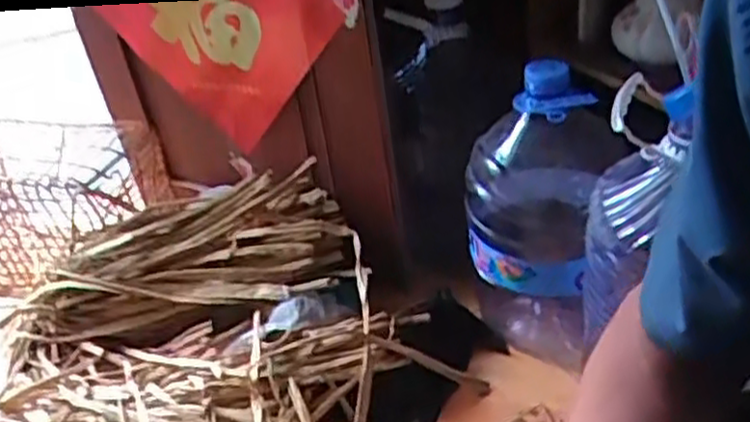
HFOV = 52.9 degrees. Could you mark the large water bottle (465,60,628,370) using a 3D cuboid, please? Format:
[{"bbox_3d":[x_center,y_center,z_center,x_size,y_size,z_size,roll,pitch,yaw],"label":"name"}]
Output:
[{"bbox_3d":[0.242,0.002,1.132,0.208,0.441,0.195,6,37,20],"label":"large water bottle"}]

